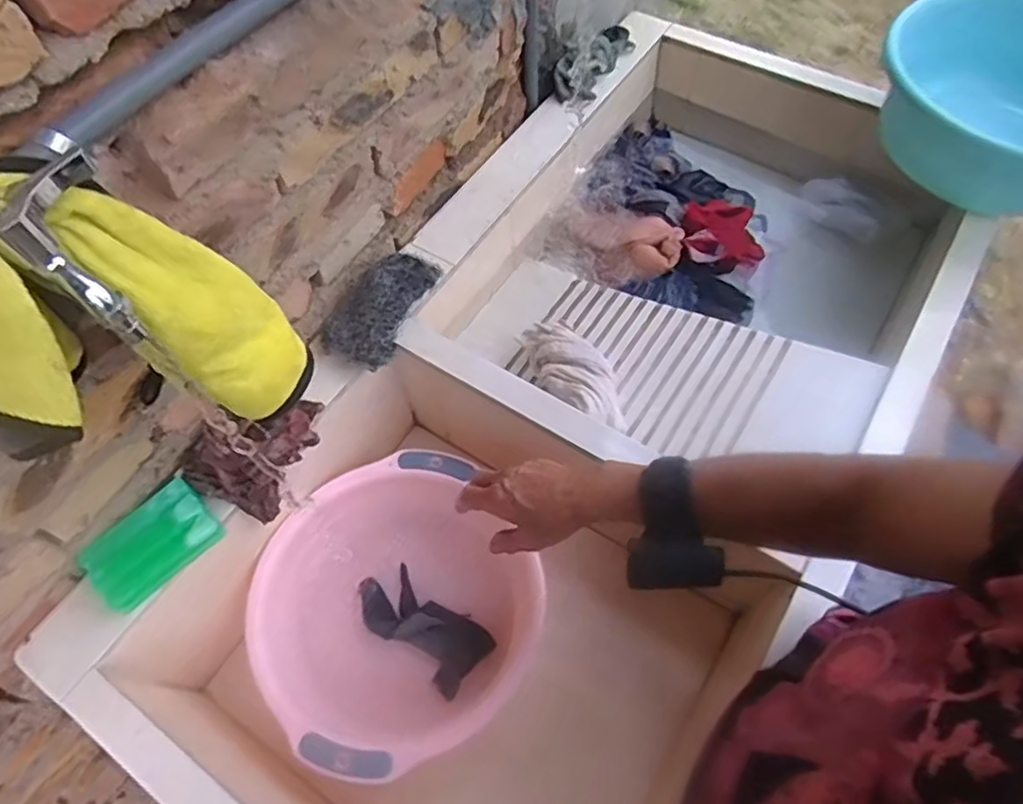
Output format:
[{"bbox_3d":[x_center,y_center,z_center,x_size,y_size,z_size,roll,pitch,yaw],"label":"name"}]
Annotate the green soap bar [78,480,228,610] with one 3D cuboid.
[{"bbox_3d":[-0.323,0.127,0.591,0.078,0.018,0.108,40,69,19],"label":"green soap bar"}]

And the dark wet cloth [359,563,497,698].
[{"bbox_3d":[-0.100,0.244,0.728,0.154,0.029,0.075,36,67,17],"label":"dark wet cloth"}]

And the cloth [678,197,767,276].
[{"bbox_3d":[0.289,-0.239,0.918,0.104,0.030,0.108,-13,63,-7],"label":"cloth"}]

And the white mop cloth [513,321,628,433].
[{"bbox_3d":[0.069,-0.030,0.760,0.076,0.052,0.179,-24,43,-12],"label":"white mop cloth"}]

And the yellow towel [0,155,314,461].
[{"bbox_3d":[-0.228,-0.038,0.399,0.106,0.198,0.157,19,63,9],"label":"yellow towel"}]

